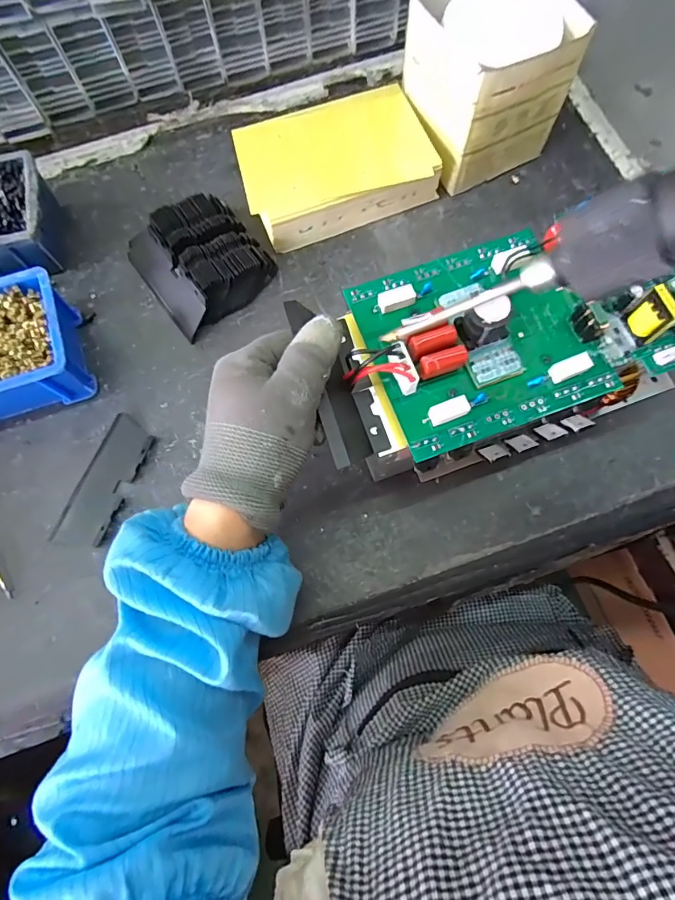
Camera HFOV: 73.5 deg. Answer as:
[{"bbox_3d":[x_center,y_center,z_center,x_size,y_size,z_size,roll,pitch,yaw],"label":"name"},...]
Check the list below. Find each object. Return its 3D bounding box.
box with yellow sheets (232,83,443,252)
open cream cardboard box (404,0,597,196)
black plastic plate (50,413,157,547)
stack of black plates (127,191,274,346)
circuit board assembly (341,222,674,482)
[{"bbox_3d":[-0.003,-0.264,0.423,0.172,0.051,0.113,-21,74,-4],"label":"box with yellow sheets"},{"bbox_3d":[0.132,-0.331,0.408,0.109,0.111,0.110,-28,75,-6],"label":"open cream cardboard box"},{"bbox_3d":[-0.186,0.025,0.363,0.042,0.007,0.107,19,75,7],"label":"black plastic plate"},{"bbox_3d":[-0.126,-0.176,0.410,0.104,0.034,0.119,-37,76,-8],"label":"stack of black plates"},{"bbox_3d":[0.113,-0.076,0.278,0.232,0.040,0.138,-18,74,-3],"label":"circuit board assembly"}]

